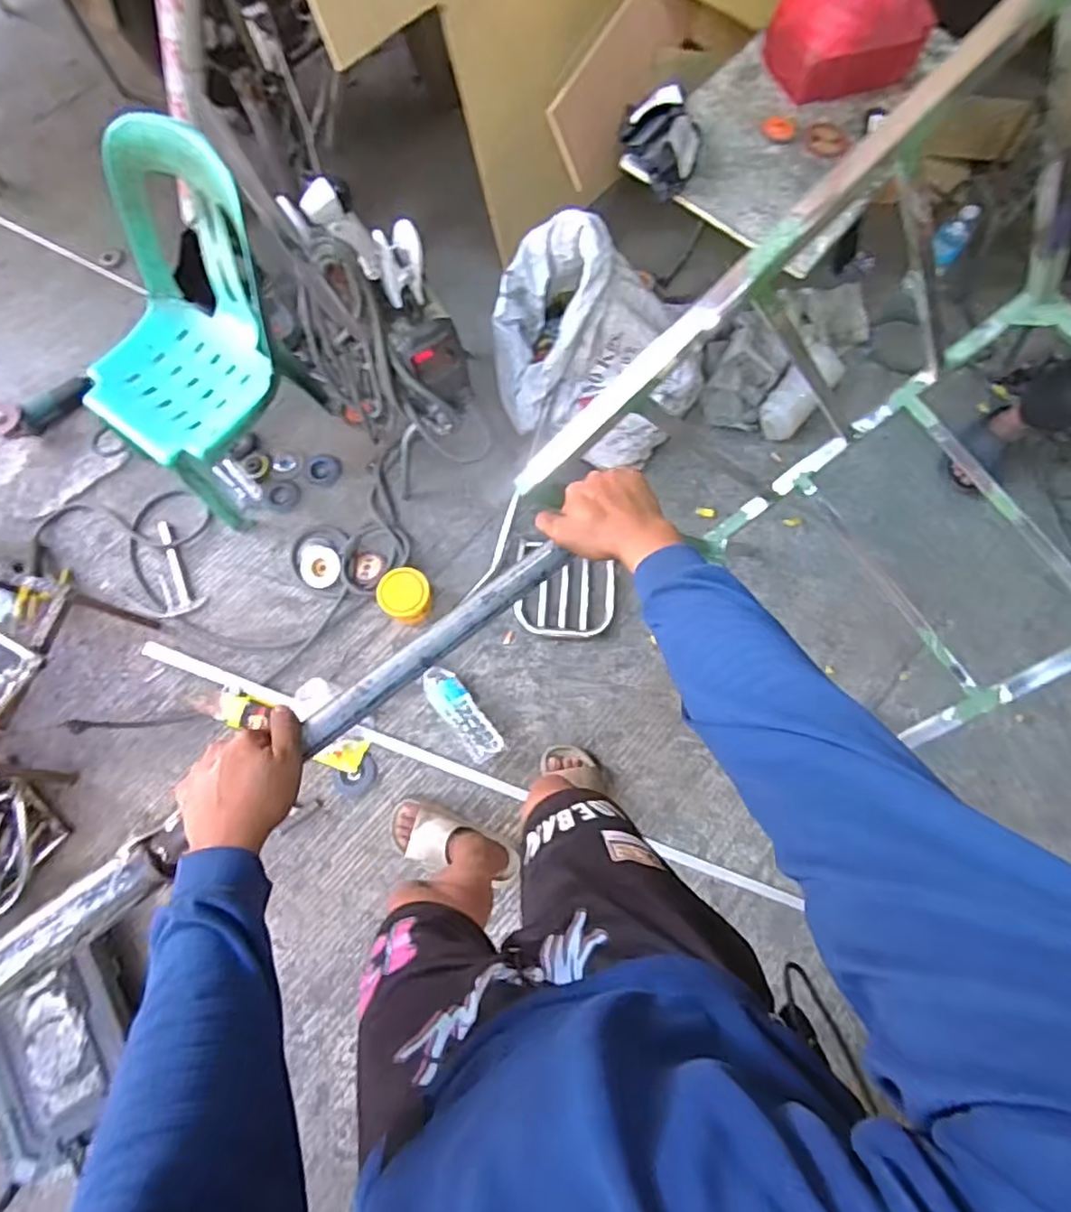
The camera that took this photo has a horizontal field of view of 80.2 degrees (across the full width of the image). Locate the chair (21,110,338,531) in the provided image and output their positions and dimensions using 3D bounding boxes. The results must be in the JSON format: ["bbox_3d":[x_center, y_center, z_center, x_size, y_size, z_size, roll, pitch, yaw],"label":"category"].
[{"bbox_3d":[-0.773,-0.566,1.381,0.429,0.611,0.494,34,75,10],"label":"chair"}]

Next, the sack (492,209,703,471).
[{"bbox_3d":[0.146,-0.618,1.506,0.518,0.398,0.375,17,73,5],"label":"sack"}]

